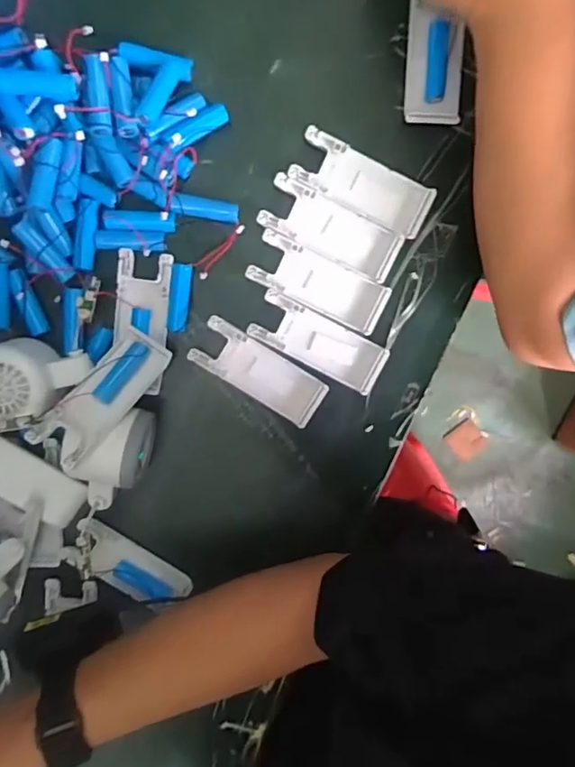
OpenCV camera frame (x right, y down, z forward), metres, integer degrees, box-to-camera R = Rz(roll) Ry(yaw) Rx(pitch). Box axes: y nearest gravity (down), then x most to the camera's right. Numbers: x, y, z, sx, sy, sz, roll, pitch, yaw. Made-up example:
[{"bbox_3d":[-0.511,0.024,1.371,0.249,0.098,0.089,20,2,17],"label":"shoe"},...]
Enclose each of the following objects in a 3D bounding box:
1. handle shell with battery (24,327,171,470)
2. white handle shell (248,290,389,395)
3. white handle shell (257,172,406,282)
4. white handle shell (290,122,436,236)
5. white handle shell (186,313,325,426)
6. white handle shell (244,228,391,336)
[{"bbox_3d":[-0.128,0.008,0.369,0.037,0.022,0.103,43,68,-9],"label":"handle shell with battery"},{"bbox_3d":[0.025,-0.031,0.405,0.101,0.010,0.040,27,96,-8],"label":"white handle shell"},{"bbox_3d":[0.033,-0.113,0.394,0.102,0.012,0.038,25,96,-7],"label":"white handle shell"},{"bbox_3d":[0.055,-0.146,0.388,0.102,0.009,0.038,26,96,-8],"label":"white handle shell"},{"bbox_3d":[-0.021,-0.008,0.407,0.103,0.010,0.040,32,95,-8],"label":"white handle shell"},{"bbox_3d":[0.024,-0.075,0.397,0.102,0.007,0.040,25,96,-7],"label":"white handle shell"}]

